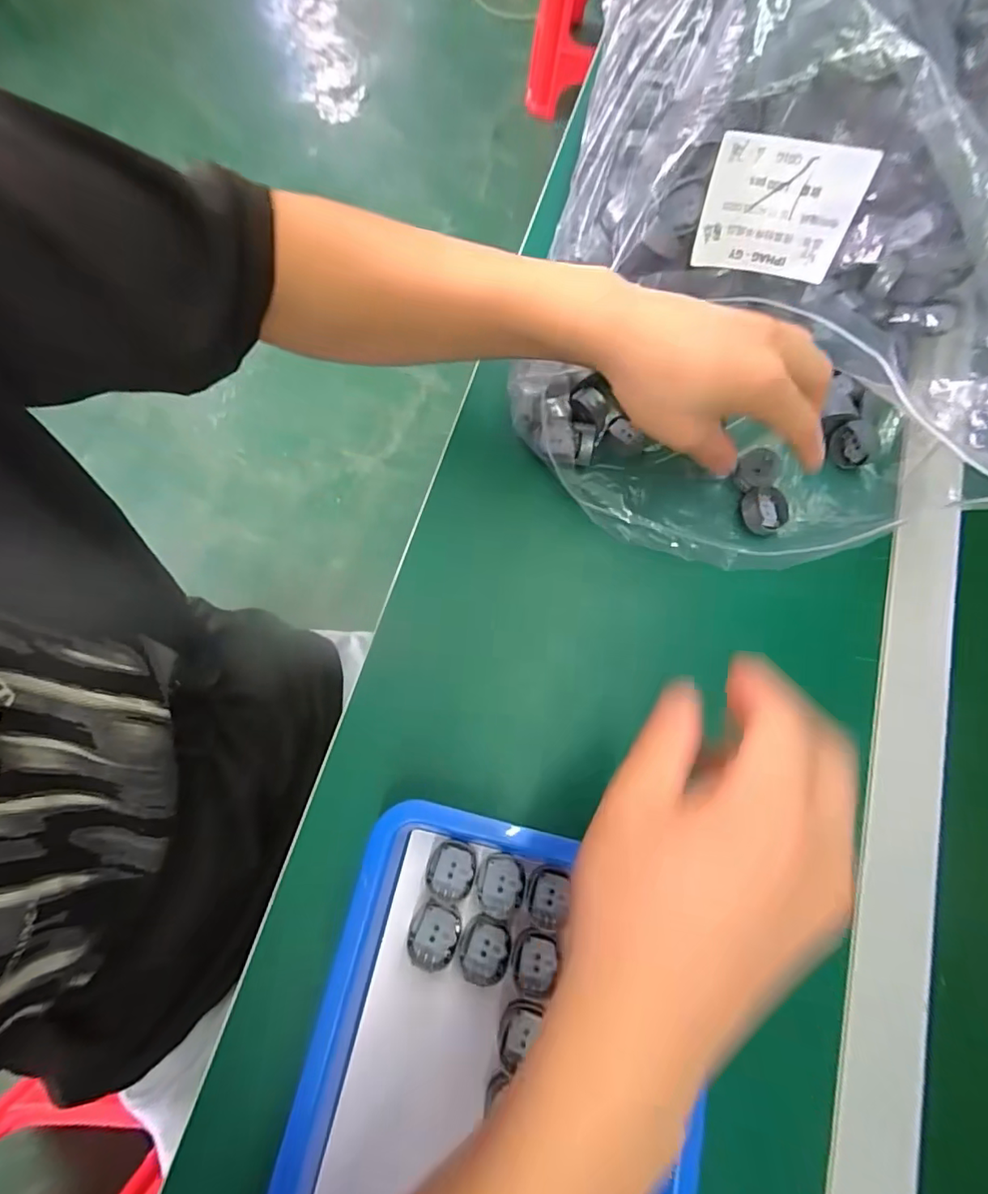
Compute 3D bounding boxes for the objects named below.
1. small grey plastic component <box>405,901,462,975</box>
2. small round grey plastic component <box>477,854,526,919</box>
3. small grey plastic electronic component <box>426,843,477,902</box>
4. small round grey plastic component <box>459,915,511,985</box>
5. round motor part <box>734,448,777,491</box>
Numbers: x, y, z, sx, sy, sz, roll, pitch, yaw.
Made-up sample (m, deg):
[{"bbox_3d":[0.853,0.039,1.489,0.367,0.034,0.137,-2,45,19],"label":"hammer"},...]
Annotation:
[{"bbox_3d":[-0.029,0.168,0.261,0.024,0.007,0.027,13,74,1],"label":"small grey plastic component"},{"bbox_3d":[0.004,0.146,0.268,0.024,0.004,0.027,3,74,-1],"label":"small round grey plastic component"},{"bbox_3d":[-0.021,0.140,0.269,0.023,0.006,0.026,16,74,2],"label":"small grey plastic electronic component"},{"bbox_3d":[-0.003,0.174,0.260,0.023,0.006,0.028,19,74,3],"label":"small round grey plastic component"},{"bbox_3d":[0.168,-0.082,0.339,0.024,0.009,0.030,38,76,8],"label":"round motor part"}]

